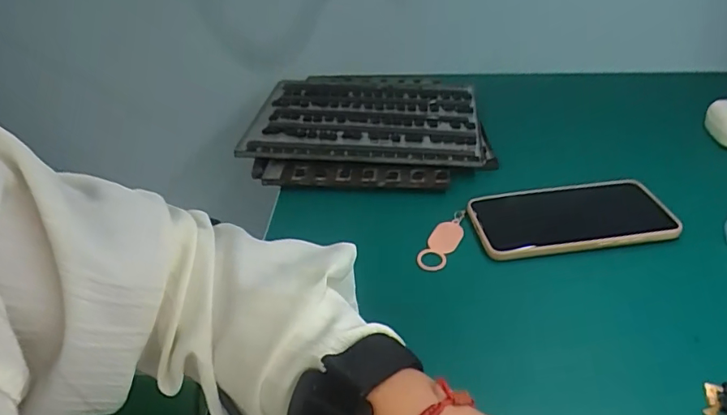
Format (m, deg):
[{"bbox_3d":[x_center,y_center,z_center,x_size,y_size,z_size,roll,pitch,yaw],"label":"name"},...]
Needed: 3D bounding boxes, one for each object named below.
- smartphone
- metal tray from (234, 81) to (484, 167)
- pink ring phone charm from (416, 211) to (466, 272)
[{"bbox_3d":[0.177,0.008,0.441,0.163,0.010,0.076,-7,36,-5],"label":"smartphone"},{"bbox_3d":[0.002,-0.103,0.577,0.245,0.024,0.187,1,36,7],"label":"metal tray"},{"bbox_3d":[0.070,0.025,0.433,0.022,0.009,0.073,18,41,27],"label":"pink ring phone charm"}]

